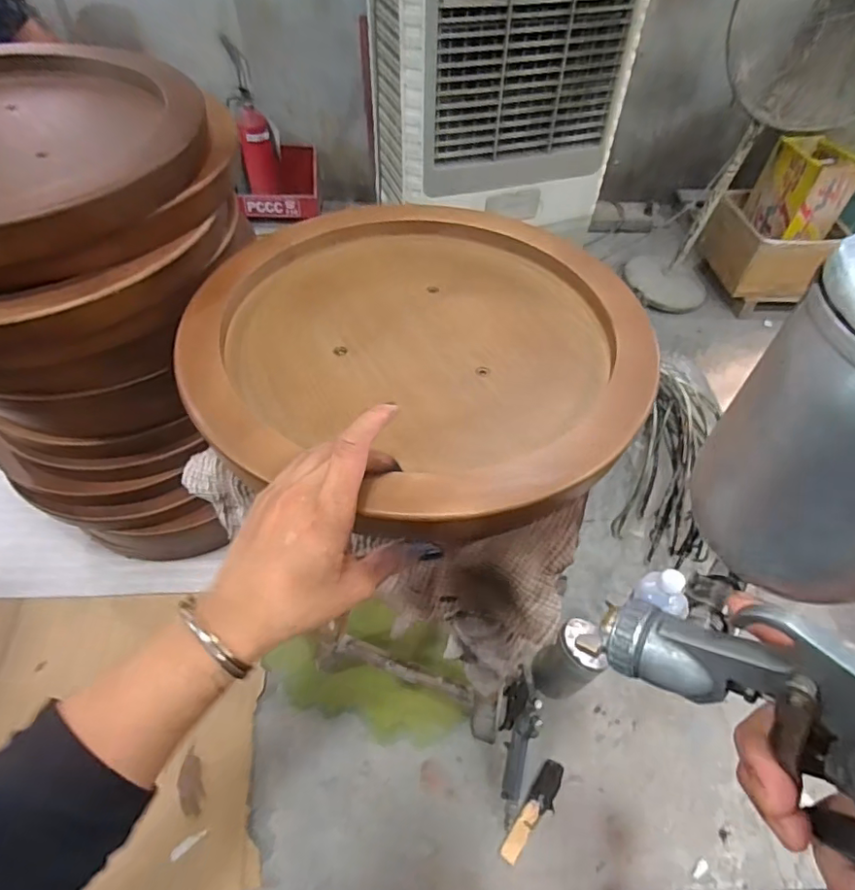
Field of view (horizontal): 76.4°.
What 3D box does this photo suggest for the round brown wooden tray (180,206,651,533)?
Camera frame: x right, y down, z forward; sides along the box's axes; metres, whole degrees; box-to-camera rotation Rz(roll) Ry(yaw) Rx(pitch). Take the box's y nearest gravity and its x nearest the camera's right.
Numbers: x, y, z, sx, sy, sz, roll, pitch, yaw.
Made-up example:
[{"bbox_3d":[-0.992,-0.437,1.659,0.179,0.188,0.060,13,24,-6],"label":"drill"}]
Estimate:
[{"bbox_3d":[-0.020,-0.110,0.512,0.438,0.045,0.401,1,52,-2],"label":"round brown wooden tray"}]

